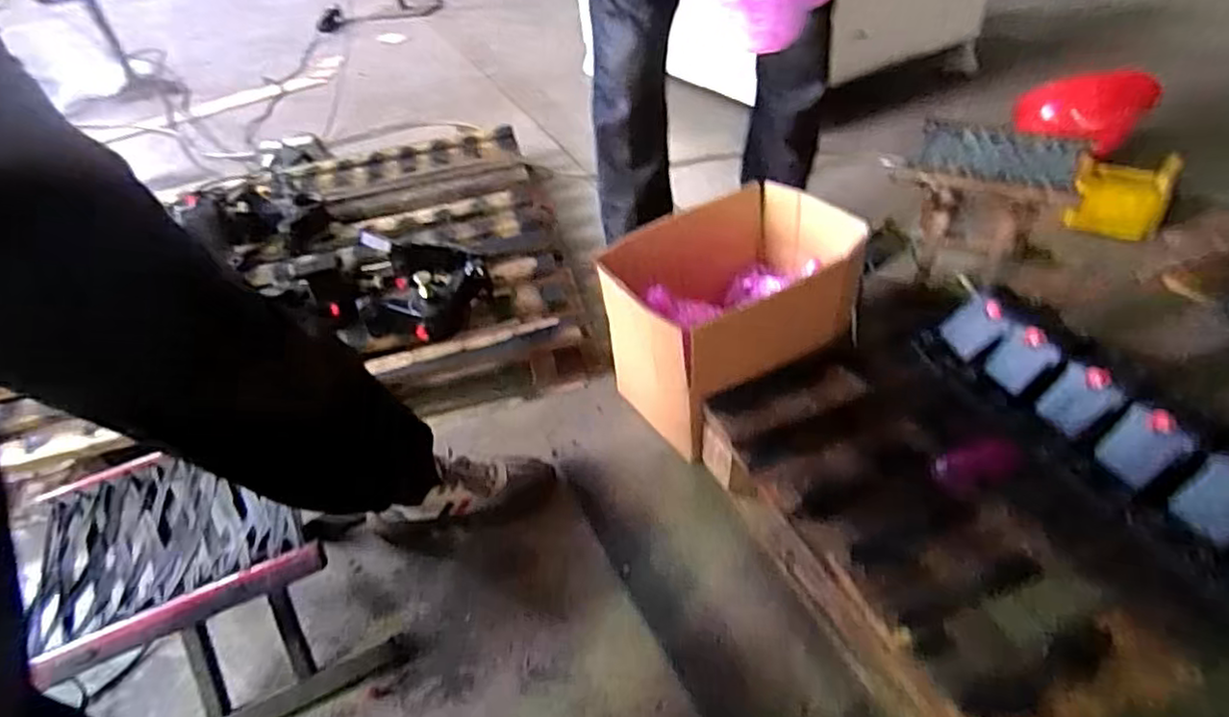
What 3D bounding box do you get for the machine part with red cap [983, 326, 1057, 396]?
[{"bbox_3d":[0.513,0.001,0.828,0.077,0.014,0.056,-46,55,17],"label":"machine part with red cap"}]

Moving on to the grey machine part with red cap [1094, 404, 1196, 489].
[{"bbox_3d":[0.555,0.090,0.690,0.080,0.017,0.061,-46,55,12],"label":"grey machine part with red cap"}]

